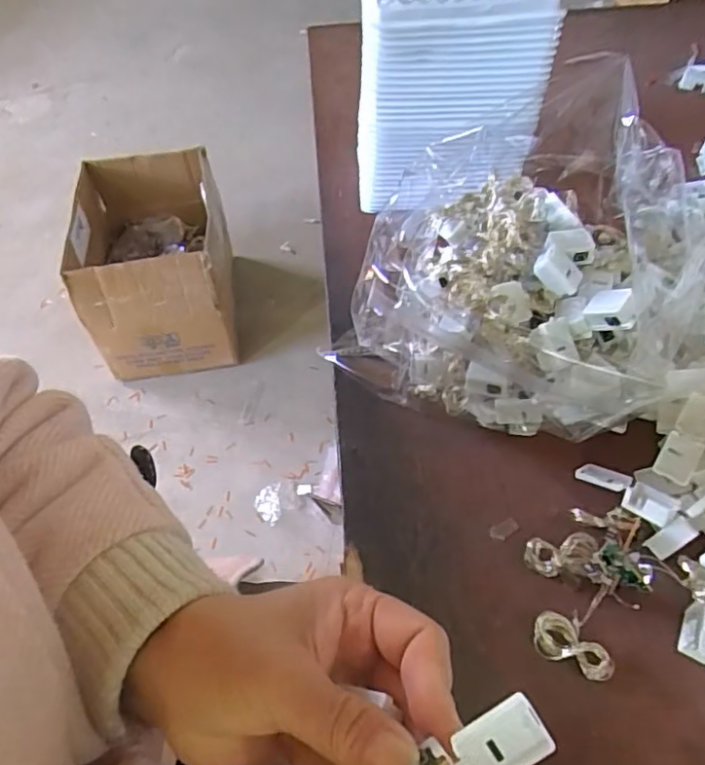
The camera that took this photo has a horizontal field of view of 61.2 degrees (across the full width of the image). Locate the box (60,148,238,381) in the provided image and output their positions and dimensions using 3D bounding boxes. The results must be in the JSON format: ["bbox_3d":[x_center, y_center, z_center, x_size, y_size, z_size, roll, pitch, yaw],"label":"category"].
[{"bbox_3d":[-0.423,-0.263,1.307,0.295,0.279,0.408,-10,55,-5],"label":"box"}]

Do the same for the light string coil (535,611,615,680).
[{"bbox_3d":[0.113,0.135,0.305,0.039,0.014,0.021,22,58,17],"label":"light string coil"}]

